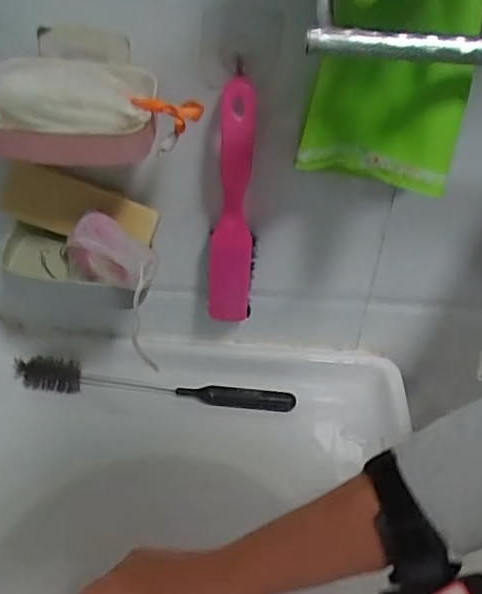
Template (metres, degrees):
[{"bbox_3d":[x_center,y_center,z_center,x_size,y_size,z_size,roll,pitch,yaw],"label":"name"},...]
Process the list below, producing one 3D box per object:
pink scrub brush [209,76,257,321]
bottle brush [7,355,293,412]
[{"bbox_3d":[-0.006,-0.074,0.535,0.042,0.230,0.053,6,39,2],"label":"pink scrub brush"},{"bbox_3d":[-0.089,0.094,0.633,0.287,0.030,0.028,6,39,2],"label":"bottle brush"}]

